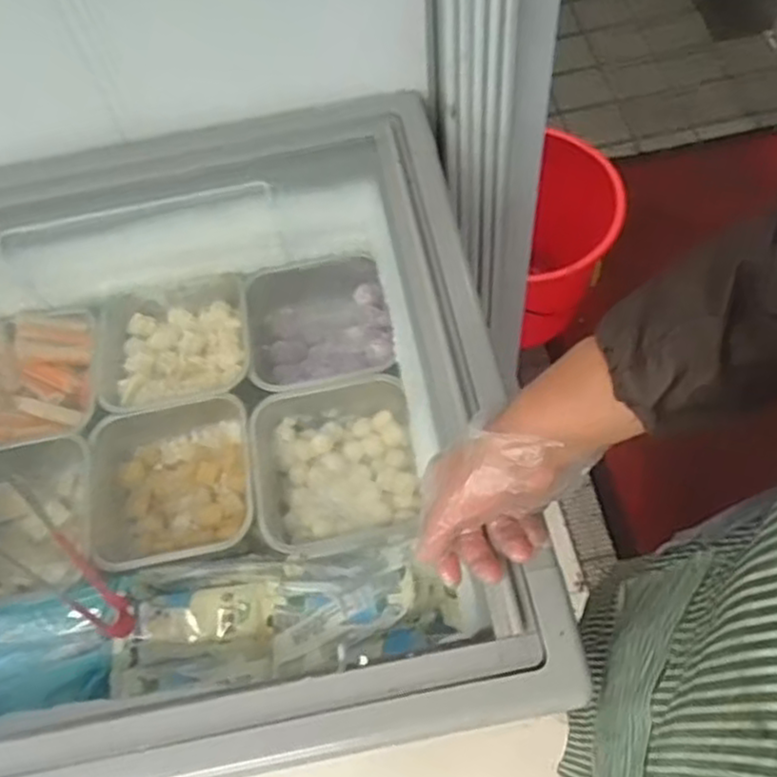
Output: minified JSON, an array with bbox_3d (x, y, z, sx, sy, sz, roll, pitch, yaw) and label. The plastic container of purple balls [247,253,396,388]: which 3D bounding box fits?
[{"bbox_3d":[-0.082,-0.064,0.875,0.161,0.114,0.175,-9,62,0],"label":"plastic container of purple balls"}]

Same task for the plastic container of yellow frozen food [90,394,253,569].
[{"bbox_3d":[-0.230,0.106,0.797,0.175,0.085,0.186,-8,62,0],"label":"plastic container of yellow frozen food"}]

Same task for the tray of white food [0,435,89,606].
[{"bbox_3d":[-0.396,0.146,0.789,0.167,0.071,0.182,-10,62,-1],"label":"tray of white food"}]

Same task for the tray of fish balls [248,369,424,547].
[{"bbox_3d":[-0.055,0.088,0.781,0.165,0.075,0.178,-9,62,0],"label":"tray of fish balls"}]

